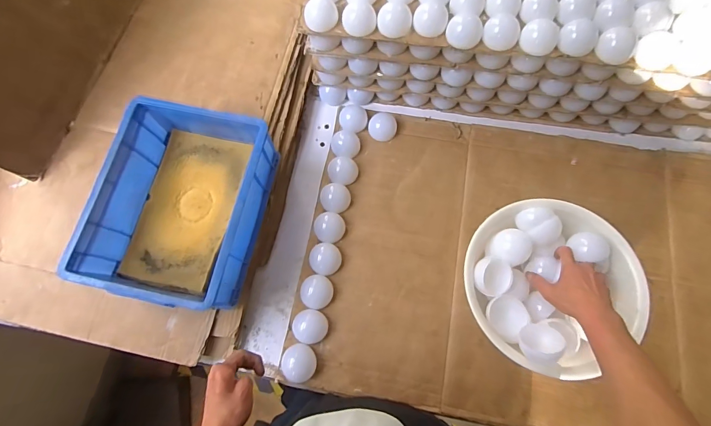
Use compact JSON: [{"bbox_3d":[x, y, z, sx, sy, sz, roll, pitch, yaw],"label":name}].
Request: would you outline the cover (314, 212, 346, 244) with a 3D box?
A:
[{"bbox_3d":[-0.054,0.032,0.750,0.063,0.033,0.063,10,73,6],"label":"cover"}]

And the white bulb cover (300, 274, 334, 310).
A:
[{"bbox_3d":[-0.077,0.158,0.717,0.061,0.031,0.064,6,73,4],"label":"white bulb cover"}]

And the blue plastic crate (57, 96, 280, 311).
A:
[{"bbox_3d":[-0.314,-0.011,0.667,0.255,0.138,0.339,12,73,6],"label":"blue plastic crate"}]

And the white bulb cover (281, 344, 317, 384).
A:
[{"bbox_3d":[-0.107,0.284,0.681,0.063,0.025,0.066,7,73,5],"label":"white bulb cover"}]

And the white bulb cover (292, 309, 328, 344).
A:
[{"bbox_3d":[-0.087,0.218,0.692,0.064,0.027,0.060,7,73,5],"label":"white bulb cover"}]

